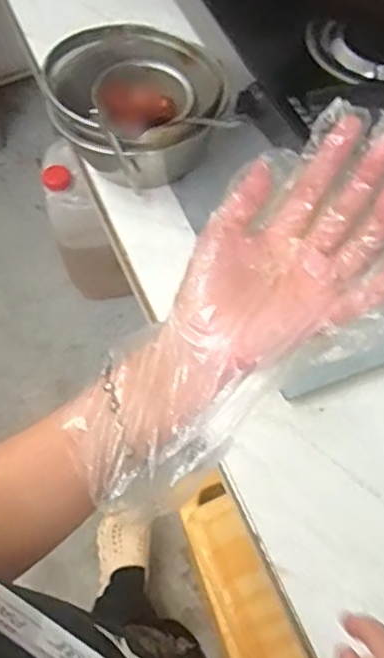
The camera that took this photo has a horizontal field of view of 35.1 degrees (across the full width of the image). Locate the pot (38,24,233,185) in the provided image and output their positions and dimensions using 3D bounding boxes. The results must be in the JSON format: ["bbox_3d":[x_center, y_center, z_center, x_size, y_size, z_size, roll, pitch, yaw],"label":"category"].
[{"bbox_3d":[-0.072,-0.298,0.809,0.217,0.120,0.215,-1,59,2],"label":"pot"}]

